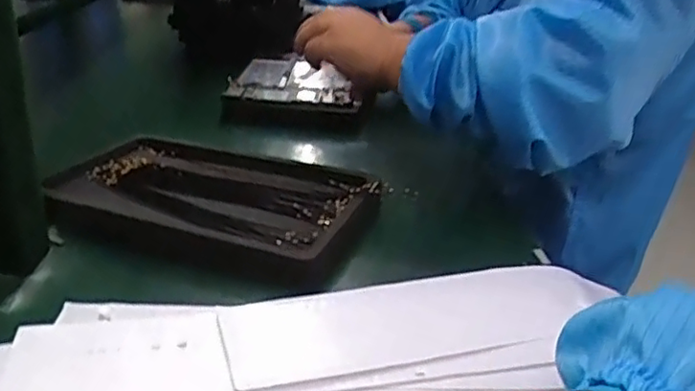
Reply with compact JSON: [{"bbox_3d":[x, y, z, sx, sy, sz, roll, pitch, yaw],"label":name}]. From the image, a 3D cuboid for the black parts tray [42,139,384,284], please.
[{"bbox_3d":[-0.104,-0.002,0.488,0.241,0.020,0.157,12,28,15],"label":"black parts tray"}]

